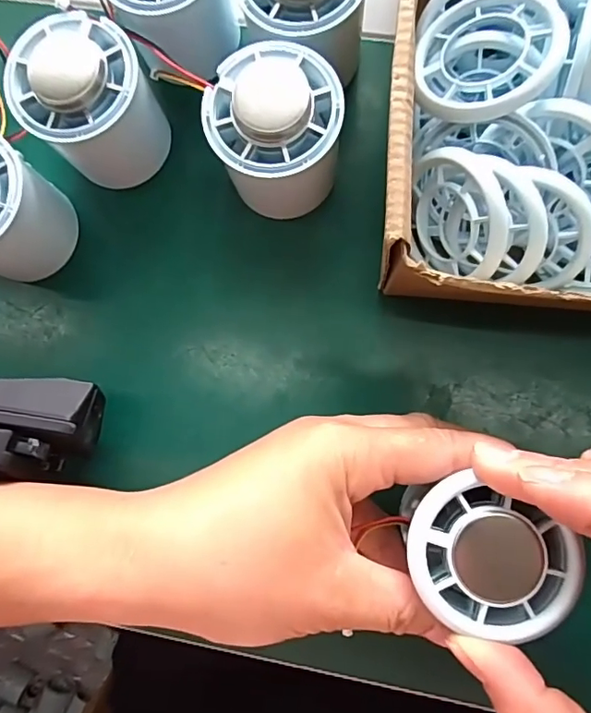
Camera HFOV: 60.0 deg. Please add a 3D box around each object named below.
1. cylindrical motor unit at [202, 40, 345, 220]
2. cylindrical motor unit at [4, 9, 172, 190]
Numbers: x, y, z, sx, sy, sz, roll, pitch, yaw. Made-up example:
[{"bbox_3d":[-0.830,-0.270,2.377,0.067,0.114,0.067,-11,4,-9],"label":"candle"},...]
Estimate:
[{"bbox_3d":[-0.007,-0.095,0.220,0.052,0.059,0.052,0,85,4],"label":"cylindrical motor unit"},{"bbox_3d":[-0.088,-0.110,0.229,0.051,0.055,0.056,0,85,4],"label":"cylindrical motor unit"}]

